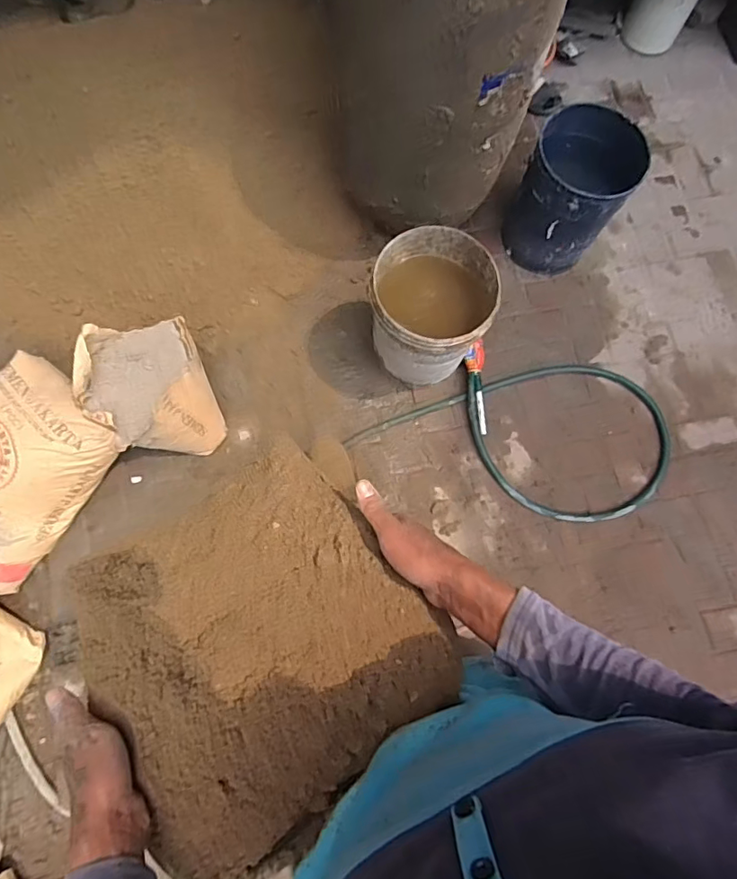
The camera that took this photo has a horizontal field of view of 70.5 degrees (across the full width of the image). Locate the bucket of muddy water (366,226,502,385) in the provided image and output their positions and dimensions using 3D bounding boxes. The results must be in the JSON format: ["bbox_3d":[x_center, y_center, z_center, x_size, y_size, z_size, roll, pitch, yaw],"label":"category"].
[{"bbox_3d":[0.166,-0.339,1.396,0.296,0.310,0.319,16,73,1],"label":"bucket of muddy water"}]

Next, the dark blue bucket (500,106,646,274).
[{"bbox_3d":[0.588,-0.725,1.549,0.296,0.354,0.300,1,73,-3],"label":"dark blue bucket"}]

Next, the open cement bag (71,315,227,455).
[{"bbox_3d":[-0.571,-0.117,1.378,0.294,0.256,0.296,-16,75,-8],"label":"open cement bag"}]

